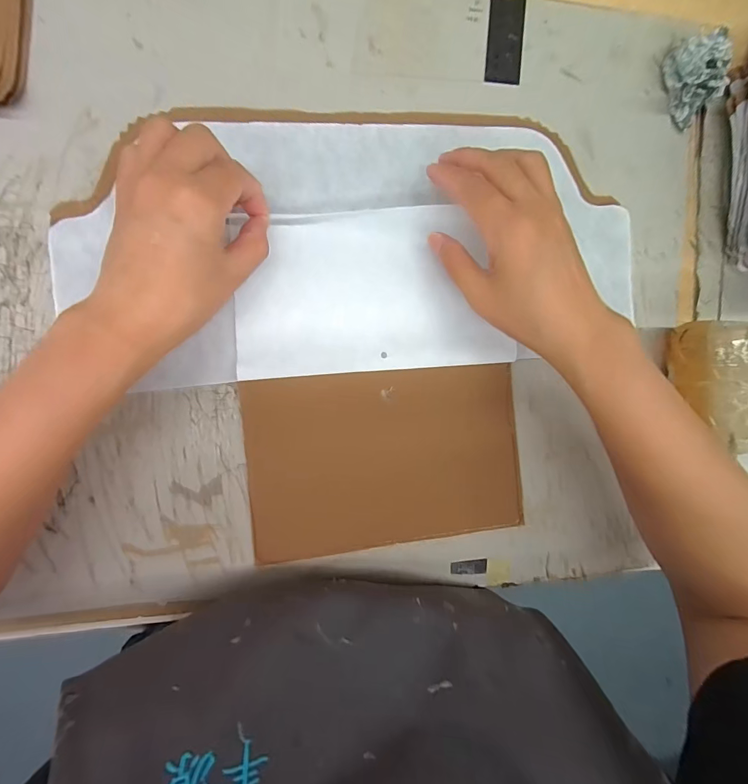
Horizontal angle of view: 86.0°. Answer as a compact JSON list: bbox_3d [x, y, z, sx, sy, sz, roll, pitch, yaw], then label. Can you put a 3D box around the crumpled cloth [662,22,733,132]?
[{"bbox_3d":[0.254,-0.247,0.317,0.033,0.031,0.060,-2,92,-9],"label":"crumpled cloth"}]

